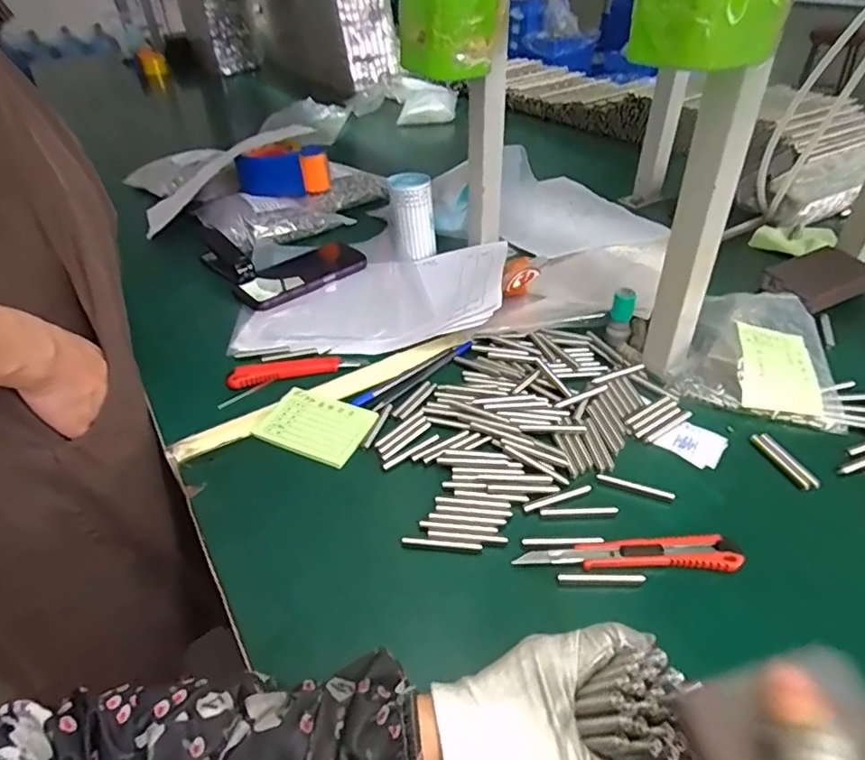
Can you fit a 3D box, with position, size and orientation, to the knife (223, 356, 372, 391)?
[{"bbox_3d":[-0.137,-0.013,0.580,0.134,0.012,0.026,-11,39,-10],"label":"knife"}]

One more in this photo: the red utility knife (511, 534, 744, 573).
[{"bbox_3d":[0.137,0.122,0.402,0.150,0.015,0.025,-1,39,4],"label":"red utility knife"}]

